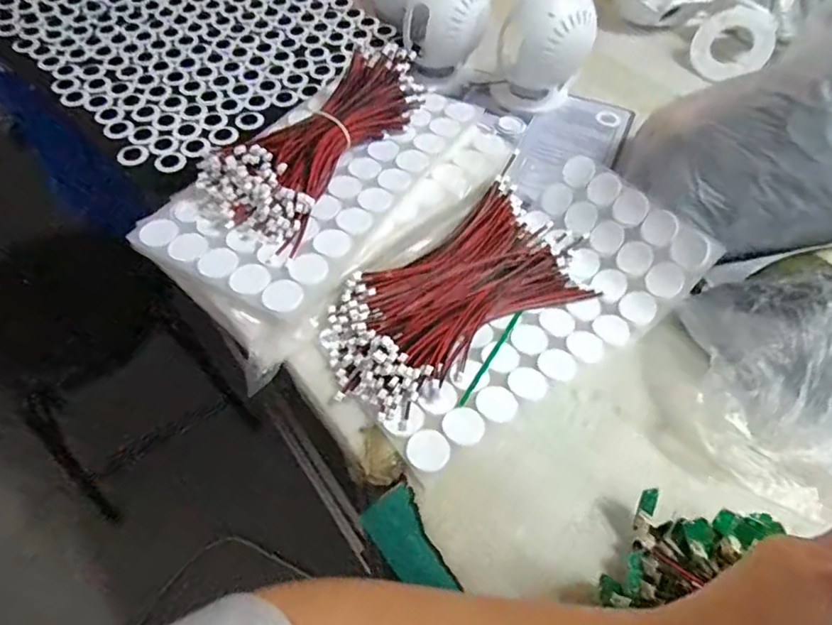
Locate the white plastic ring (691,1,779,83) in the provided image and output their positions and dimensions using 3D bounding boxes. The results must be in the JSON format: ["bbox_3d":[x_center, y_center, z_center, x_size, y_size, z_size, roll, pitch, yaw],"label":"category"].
[{"bbox_3d":[0.410,-0.350,0.708,0.020,0.094,0.098,3,62,-54],"label":"white plastic ring"}]

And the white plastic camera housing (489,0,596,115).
[{"bbox_3d":[0.138,-0.284,0.601,0.094,0.141,0.080,15,53,8],"label":"white plastic camera housing"}]

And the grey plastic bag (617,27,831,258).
[{"bbox_3d":[0.307,-0.135,0.448,0.225,0.153,0.148,3,52,-1],"label":"grey plastic bag"}]

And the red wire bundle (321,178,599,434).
[{"bbox_3d":[0.039,-0.015,0.452,0.241,0.026,0.123,-37,62,-27],"label":"red wire bundle"}]

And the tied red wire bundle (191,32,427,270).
[{"bbox_3d":[-0.081,-0.155,0.483,0.107,0.055,0.233,29,56,19],"label":"tied red wire bundle"}]

